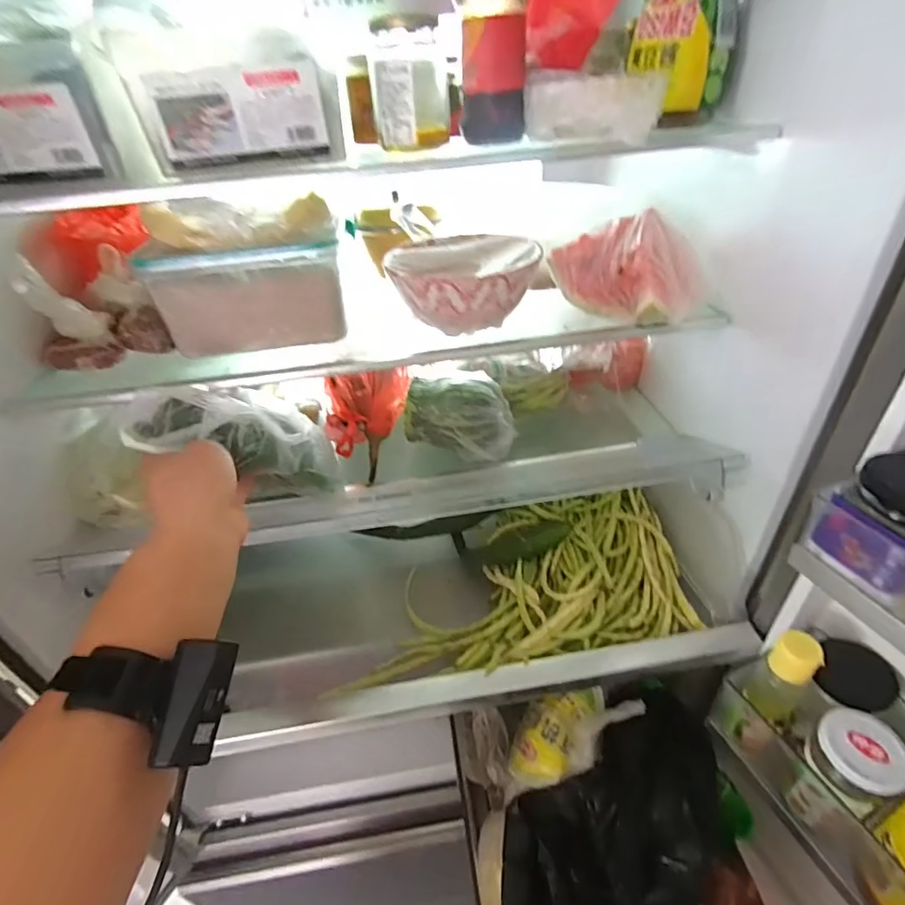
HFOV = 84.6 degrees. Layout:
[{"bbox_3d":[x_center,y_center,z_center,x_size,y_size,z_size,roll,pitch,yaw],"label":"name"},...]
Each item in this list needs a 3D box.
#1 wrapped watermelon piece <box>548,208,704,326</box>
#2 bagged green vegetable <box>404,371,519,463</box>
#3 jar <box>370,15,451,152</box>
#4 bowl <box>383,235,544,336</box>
[{"bbox_3d":[0.182,-0.192,0.511,0.084,0.086,0.139,-24,40,-25],"label":"wrapped watermelon piece"},{"bbox_3d":[0.012,-0.050,0.631,0.118,0.086,0.092,15,40,25],"label":"bagged green vegetable"},{"bbox_3d":[-0.038,-0.339,0.461,0.065,0.094,0.071,-3,36,2],"label":"jar"},{"bbox_3d":[0.010,-0.184,0.538,0.144,0.060,0.156,-3,36,2],"label":"bowl"}]

